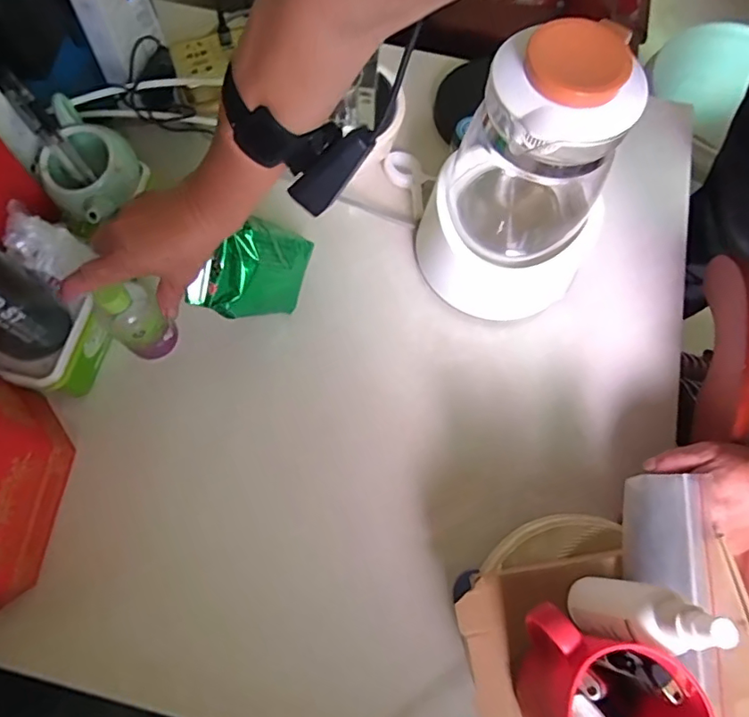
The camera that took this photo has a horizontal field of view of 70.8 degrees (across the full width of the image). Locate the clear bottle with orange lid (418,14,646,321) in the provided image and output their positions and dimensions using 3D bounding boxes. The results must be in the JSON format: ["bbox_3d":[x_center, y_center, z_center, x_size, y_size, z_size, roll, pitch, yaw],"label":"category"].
[{"bbox_3d":[0.126,-0.146,0.473,0.132,0.258,0.133,-14,71,-6],"label":"clear bottle with orange lid"}]

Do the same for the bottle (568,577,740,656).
[{"bbox_3d":[0.163,0.158,0.327,0.038,0.121,0.036,0,70,-1],"label":"bottle"}]

